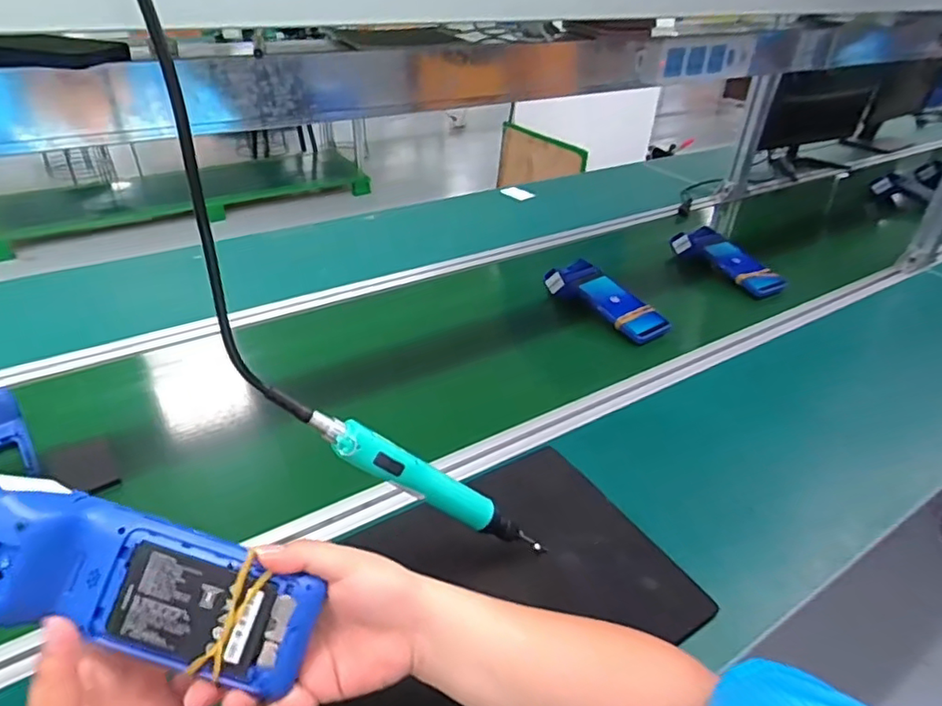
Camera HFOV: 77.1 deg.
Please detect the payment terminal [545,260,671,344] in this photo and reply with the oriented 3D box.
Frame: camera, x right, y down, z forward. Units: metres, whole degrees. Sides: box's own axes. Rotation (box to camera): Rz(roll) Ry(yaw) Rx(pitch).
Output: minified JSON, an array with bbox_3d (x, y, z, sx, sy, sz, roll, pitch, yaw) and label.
[{"bbox_3d":[0.228,-0.092,0.994,0.092,0.045,0.227,-20,40,-30],"label":"payment terminal"}]

